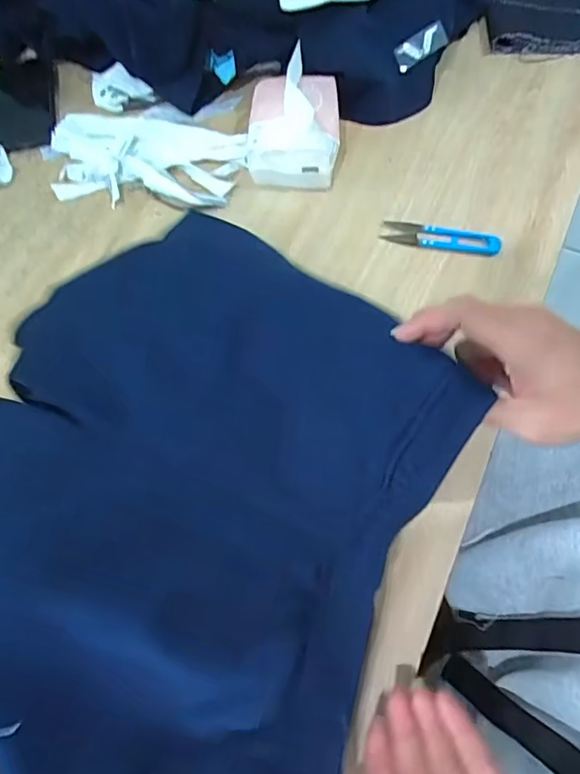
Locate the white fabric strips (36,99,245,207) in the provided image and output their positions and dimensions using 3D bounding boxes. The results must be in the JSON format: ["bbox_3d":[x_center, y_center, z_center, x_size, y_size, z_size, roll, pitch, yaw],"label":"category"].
[{"bbox_3d":[-0.167,-0.274,0.618,0.226,0.016,0.160,-6,65,1],"label":"white fabric strips"}]

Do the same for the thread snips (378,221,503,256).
[{"bbox_3d":[0.156,-0.154,0.547,0.119,0.006,0.030,12,67,9],"label":"thread snips"}]

